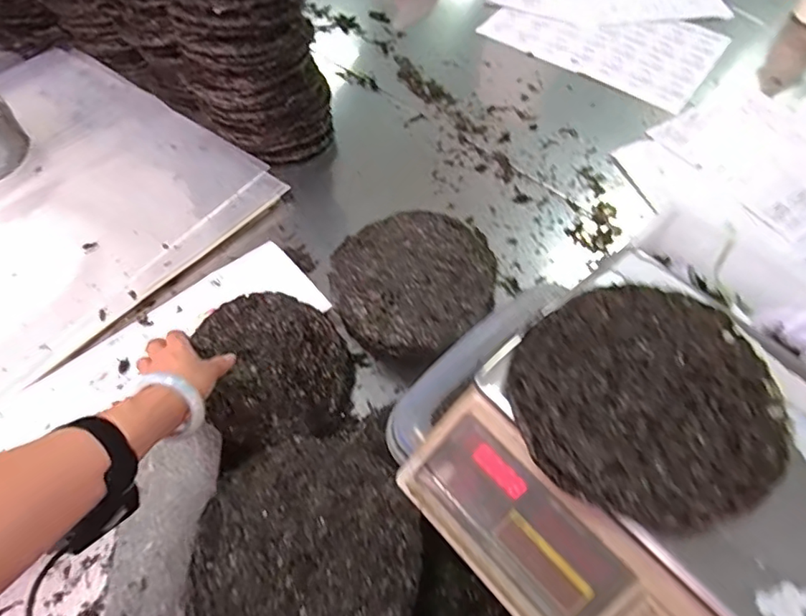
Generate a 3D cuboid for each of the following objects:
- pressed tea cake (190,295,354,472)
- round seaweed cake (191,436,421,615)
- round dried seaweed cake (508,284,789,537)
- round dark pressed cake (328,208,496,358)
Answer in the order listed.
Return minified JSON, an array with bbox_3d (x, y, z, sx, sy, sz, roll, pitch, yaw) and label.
[{"bbox_3d":[-0.164,0.079,0.718,0.189,0.012,0.195,-14,74,-30],"label":"pressed tea cake"},{"bbox_3d":[-0.082,0.221,0.495,0.187,0.038,0.205,1,57,-1],"label":"round seaweed cake"},{"bbox_3d":[0.196,0.071,0.440,0.202,0.020,0.194,1,57,-1],"label":"round dried seaweed cake"},{"bbox_3d":[0.019,-0.041,0.714,0.223,0.019,0.198,-33,63,-19],"label":"round dark pressed cake"}]

